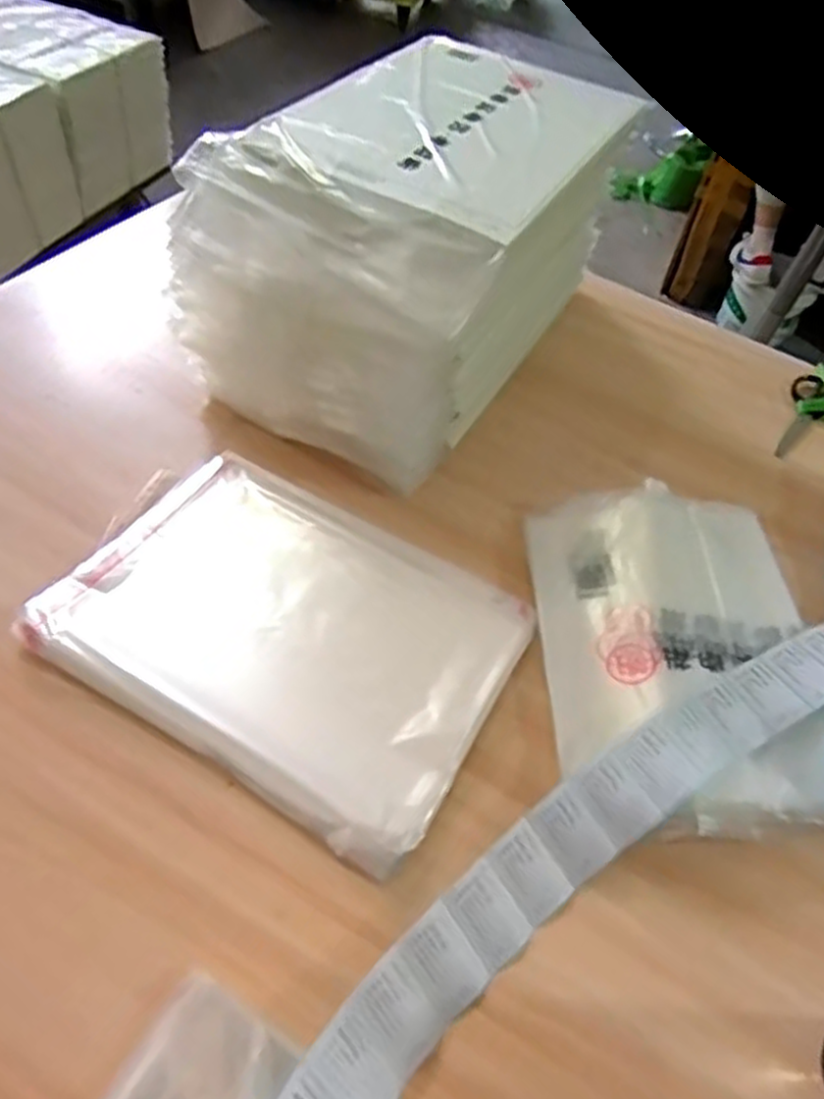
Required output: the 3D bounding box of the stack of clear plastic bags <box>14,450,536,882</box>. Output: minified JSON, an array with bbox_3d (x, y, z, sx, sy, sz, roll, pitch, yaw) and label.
[{"bbox_3d":[-0.105,0.062,0.636,0.364,0.029,0.266,25,52,16],"label":"stack of clear plastic bags"}]

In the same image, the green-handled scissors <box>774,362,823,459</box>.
[{"bbox_3d":[0.472,-0.163,0.879,0.068,0.024,0.184,30,54,19],"label":"green-handled scissors"}]

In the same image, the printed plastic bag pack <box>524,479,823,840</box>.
[{"bbox_3d":[0.228,0.077,0.643,0.230,0.040,0.319,2,50,-3],"label":"printed plastic bag pack"}]

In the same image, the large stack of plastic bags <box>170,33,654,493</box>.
[{"bbox_3d":[0.006,-0.322,0.788,0.285,0.240,0.423,29,54,14],"label":"large stack of plastic bags"}]

